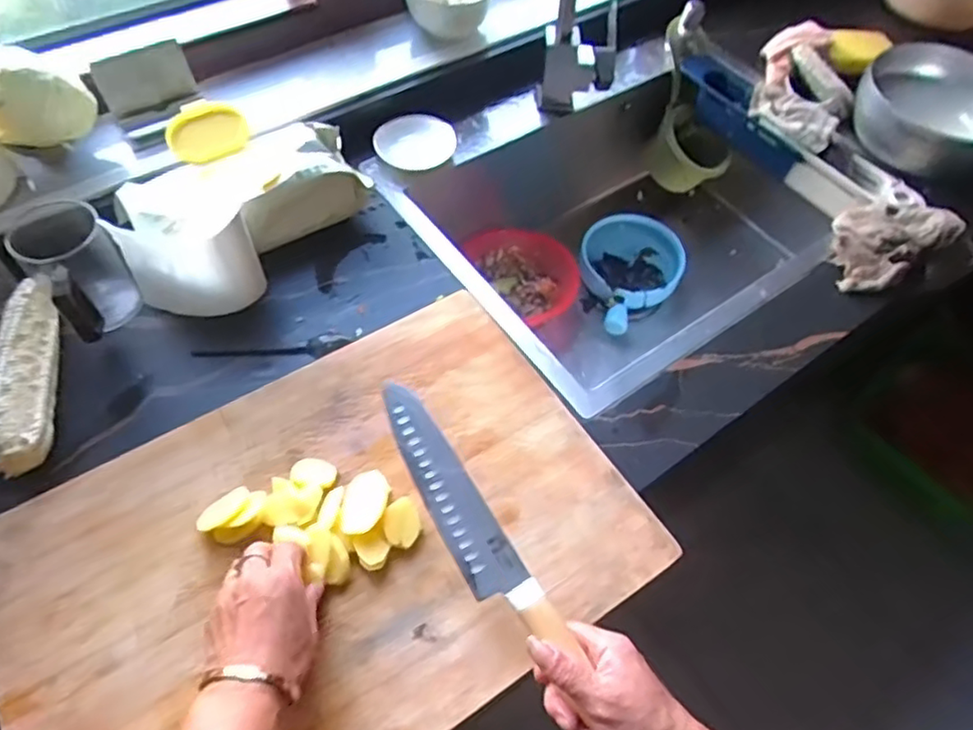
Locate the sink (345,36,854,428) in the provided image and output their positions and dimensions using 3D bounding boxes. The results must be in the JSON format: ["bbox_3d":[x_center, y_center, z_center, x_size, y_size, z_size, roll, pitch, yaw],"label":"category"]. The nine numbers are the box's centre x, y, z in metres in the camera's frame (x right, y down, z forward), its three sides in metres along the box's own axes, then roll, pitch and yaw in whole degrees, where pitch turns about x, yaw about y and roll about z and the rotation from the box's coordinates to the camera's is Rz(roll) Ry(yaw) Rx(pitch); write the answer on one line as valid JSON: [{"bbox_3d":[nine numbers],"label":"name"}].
[{"bbox_3d":[0.155,-0.191,0.954,0.546,0.265,0.528,-29,63,-20],"label":"sink"}]

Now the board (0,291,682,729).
[{"bbox_3d":[-0.132,0.148,0.538,0.492,0.014,0.334,-28,63,-20],"label":"board"}]

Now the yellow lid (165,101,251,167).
[{"bbox_3d":[-0.308,-0.258,0.717,0.083,0.008,0.063,-25,104,-19],"label":"yellow lid"}]

